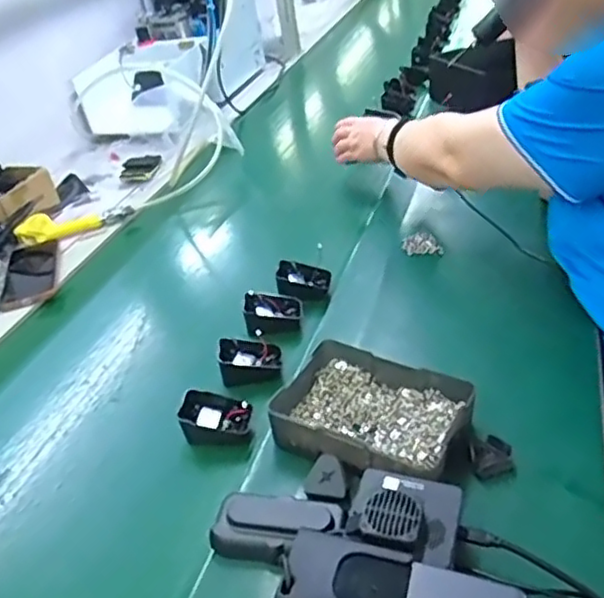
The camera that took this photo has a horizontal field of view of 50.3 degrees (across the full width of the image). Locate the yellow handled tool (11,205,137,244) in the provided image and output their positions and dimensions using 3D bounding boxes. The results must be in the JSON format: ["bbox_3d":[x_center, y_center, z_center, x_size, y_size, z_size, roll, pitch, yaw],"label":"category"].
[{"bbox_3d":[-0.361,-0.124,1.026,0.177,0.025,0.045,-18,34,-13],"label":"yellow handled tool"}]

